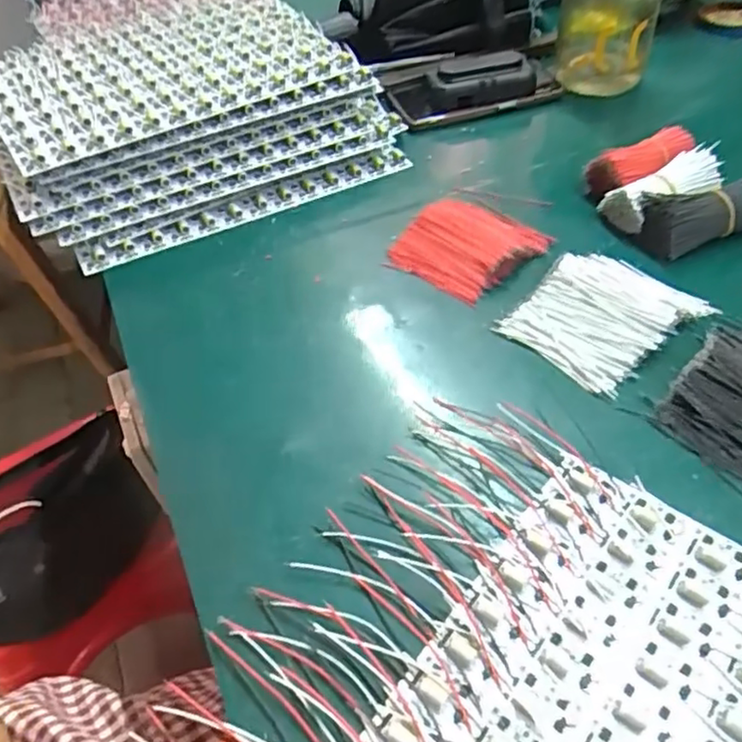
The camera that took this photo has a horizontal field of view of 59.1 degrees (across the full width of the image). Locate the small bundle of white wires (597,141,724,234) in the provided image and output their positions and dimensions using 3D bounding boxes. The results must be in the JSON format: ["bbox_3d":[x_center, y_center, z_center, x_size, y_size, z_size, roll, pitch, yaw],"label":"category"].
[{"bbox_3d":[0.225,-0.137,0.499,0.091,0.041,0.044,-21,51,-15],"label":"small bundle of white wires"}]

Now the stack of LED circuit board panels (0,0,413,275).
[{"bbox_3d":[-0.179,-0.253,0.606,0.323,0.103,0.322,-25,52,-17],"label":"stack of LED circuit board panels"}]

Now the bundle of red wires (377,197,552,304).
[{"bbox_3d":[0.070,-0.093,0.491,0.099,0.020,0.083,27,56,25],"label":"bundle of red wires"}]

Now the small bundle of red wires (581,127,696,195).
[{"bbox_3d":[0.218,-0.164,0.526,0.090,0.035,0.043,-19,50,-12],"label":"small bundle of red wires"}]

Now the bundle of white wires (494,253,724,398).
[{"bbox_3d":[0.152,-0.039,0.430,0.105,0.020,0.088,-35,55,-24],"label":"bundle of white wires"}]

